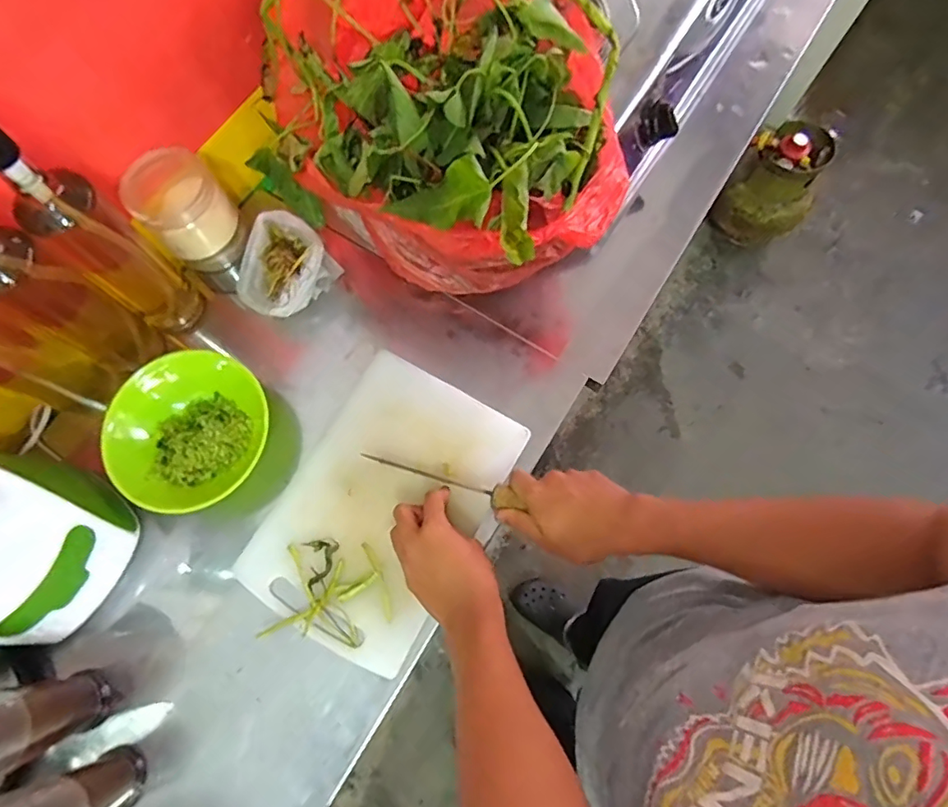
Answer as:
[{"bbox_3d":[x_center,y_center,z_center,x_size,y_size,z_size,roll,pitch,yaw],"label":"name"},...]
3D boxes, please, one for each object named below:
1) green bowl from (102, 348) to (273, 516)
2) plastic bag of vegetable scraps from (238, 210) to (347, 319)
[{"bbox_3d":[-0.306,0.030,0.584,0.131,0.076,0.168,30,77,6],"label":"green bowl"},{"bbox_3d":[-0.227,-0.158,0.640,0.088,0.068,0.107,25,75,8],"label":"plastic bag of vegetable scraps"}]

